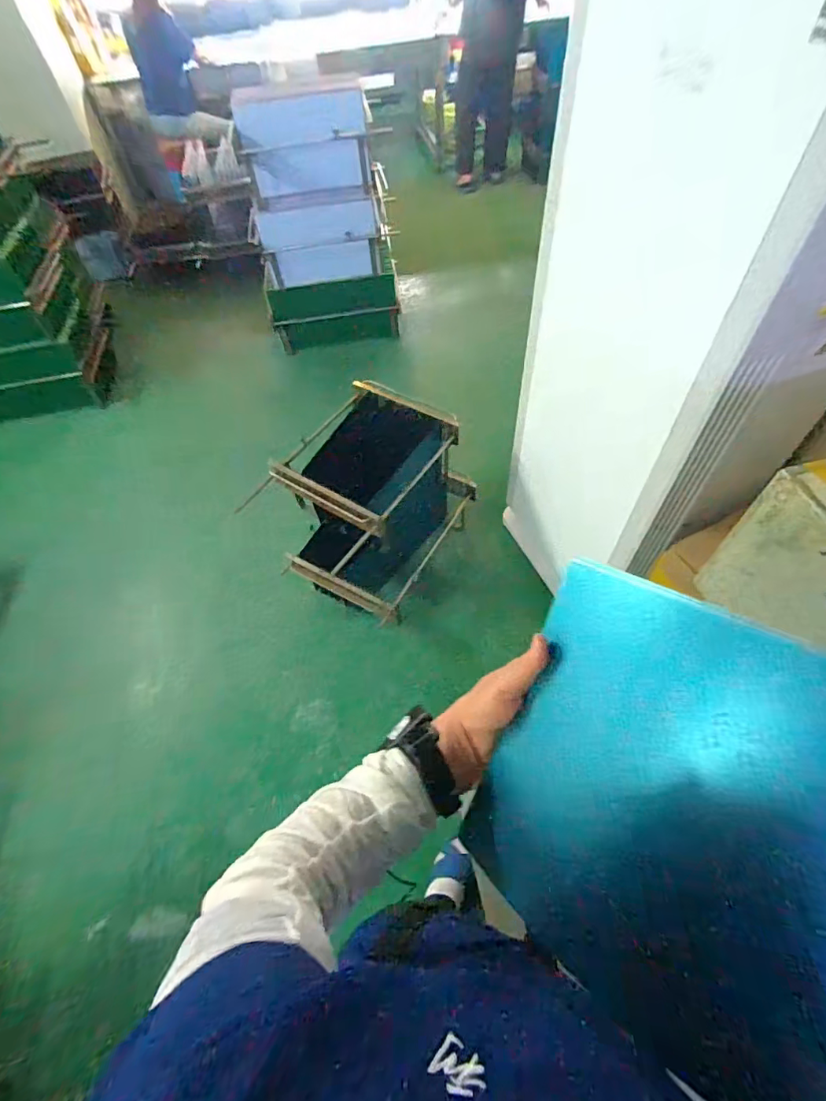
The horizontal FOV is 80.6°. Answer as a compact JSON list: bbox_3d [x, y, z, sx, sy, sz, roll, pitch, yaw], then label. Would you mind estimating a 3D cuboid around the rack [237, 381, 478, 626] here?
[{"bbox_3d":[-0.139,-0.158,1.623,0.473,0.424,0.597,27,62,21],"label":"rack"}]

